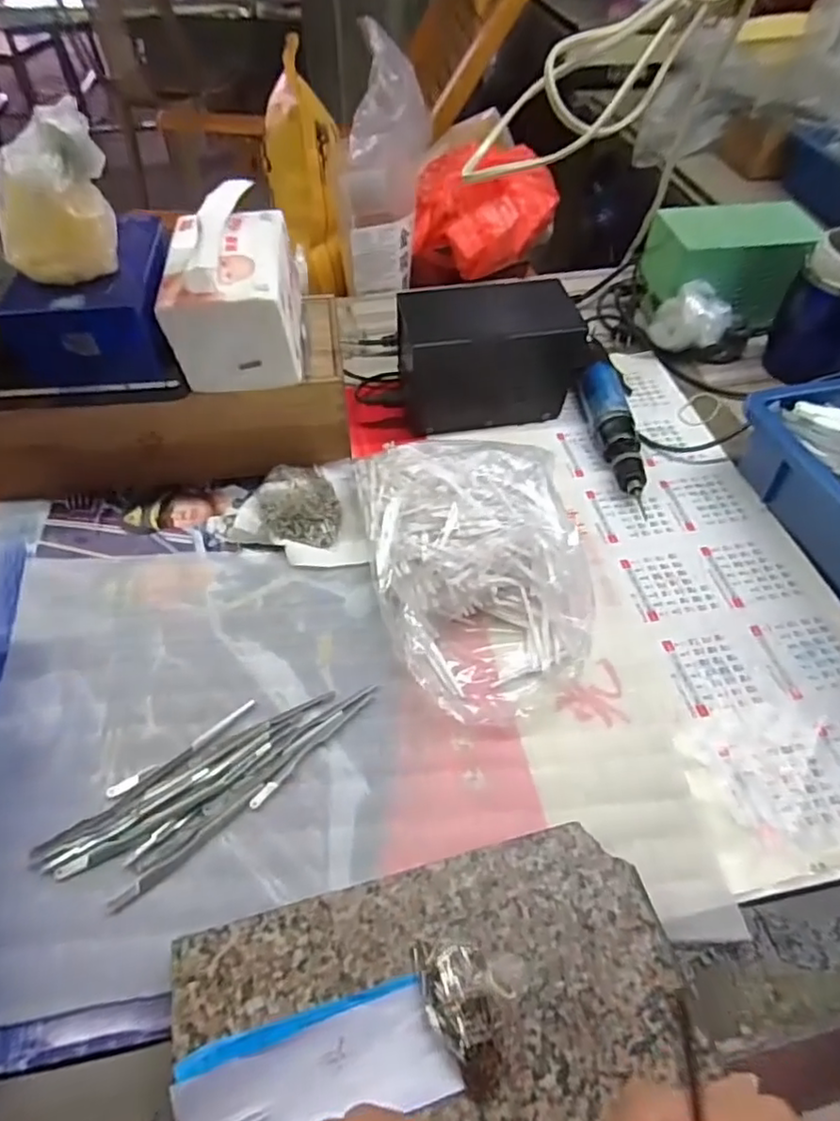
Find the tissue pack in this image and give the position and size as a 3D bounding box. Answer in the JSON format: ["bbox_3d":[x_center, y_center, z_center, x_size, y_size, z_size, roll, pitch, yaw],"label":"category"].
[{"bbox_3d":[-0.143,-0.216,0.497,0.092,0.110,0.128,-4,51,-3],"label":"tissue pack"}]

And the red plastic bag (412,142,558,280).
[{"bbox_3d":[0.081,-0.430,0.780,0.170,0.105,0.124,3,51,2],"label":"red plastic bag"}]

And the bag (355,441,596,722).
[{"bbox_3d":[0.050,-0.001,0.480,0.166,0.072,0.240,-8,49,-7],"label":"bag"}]

